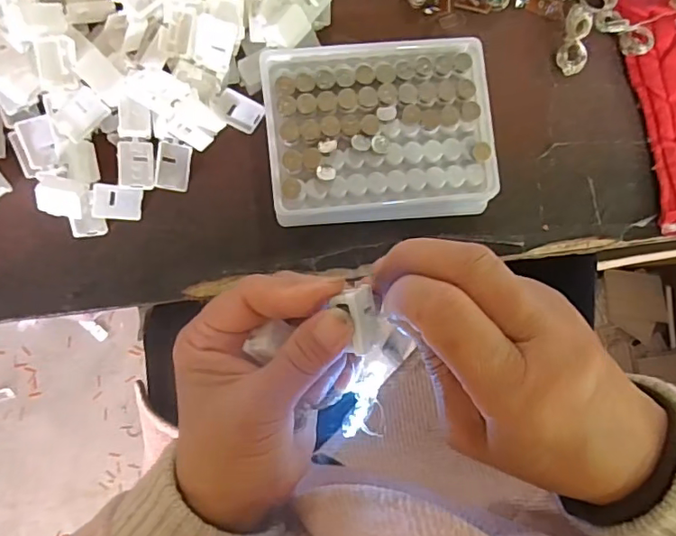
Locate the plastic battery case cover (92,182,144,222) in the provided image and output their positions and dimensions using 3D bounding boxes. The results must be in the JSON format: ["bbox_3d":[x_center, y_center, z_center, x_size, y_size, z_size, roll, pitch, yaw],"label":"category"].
[{"bbox_3d":[-0.127,-0.038,0.309,0.027,0.004,0.021,6,106,-30],"label":"plastic battery case cover"}]

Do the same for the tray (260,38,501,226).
[{"bbox_3d":[0.024,-0.079,0.314,0.128,0.028,0.098,-6,88,-6],"label":"tray"}]

